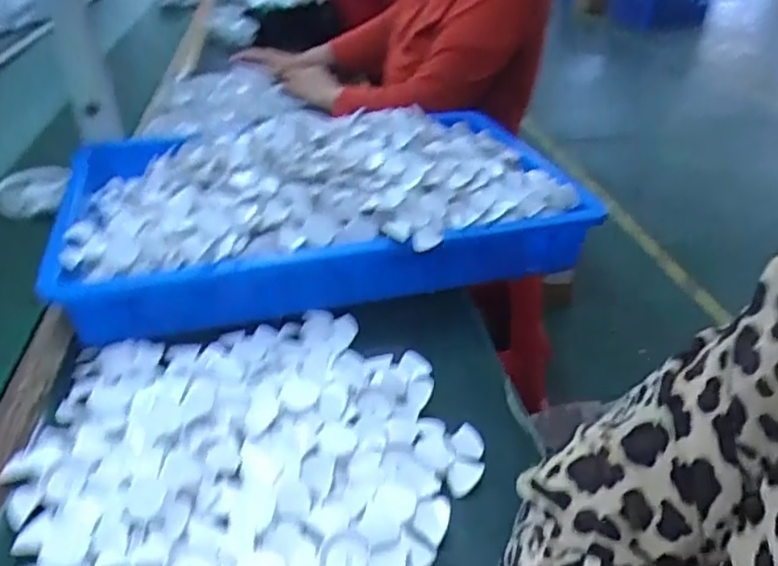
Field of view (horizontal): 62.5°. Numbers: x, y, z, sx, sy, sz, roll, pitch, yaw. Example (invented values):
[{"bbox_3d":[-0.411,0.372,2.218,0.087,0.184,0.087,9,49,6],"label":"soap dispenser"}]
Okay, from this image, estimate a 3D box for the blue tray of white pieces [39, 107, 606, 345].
[{"bbox_3d":[-0.084,-0.111,0.762,0.555,0.103,0.335,-7,33,-12],"label":"blue tray of white pieces"}]

